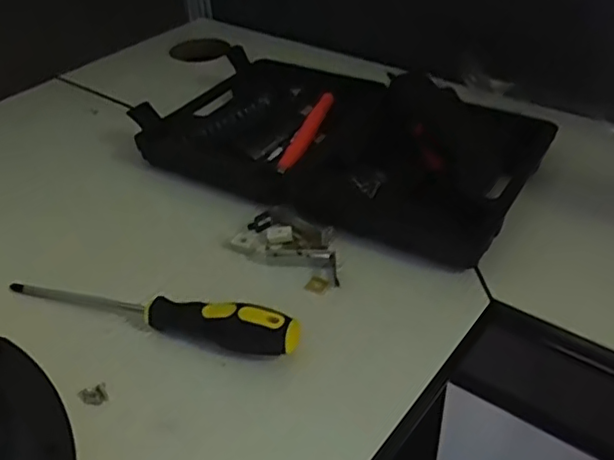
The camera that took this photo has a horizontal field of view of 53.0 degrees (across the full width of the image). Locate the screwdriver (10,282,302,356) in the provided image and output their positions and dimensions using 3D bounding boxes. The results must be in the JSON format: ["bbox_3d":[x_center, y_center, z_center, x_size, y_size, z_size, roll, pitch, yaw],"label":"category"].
[{"bbox_3d":[-0.109,0.050,0.418,0.215,0.030,0.025,11,40,17],"label":"screwdriver"}]

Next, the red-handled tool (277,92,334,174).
[{"bbox_3d":[0.002,-0.093,0.581,0.017,0.011,0.142,10,40,16],"label":"red-handled tool"}]

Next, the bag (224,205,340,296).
[{"bbox_3d":[-0.009,0.012,0.474,0.094,0.015,0.055,25,46,30],"label":"bag"}]

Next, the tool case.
[{"bbox_3d":[0.027,-0.097,0.568,0.345,0.074,0.216,22,45,28],"label":"tool case"}]

